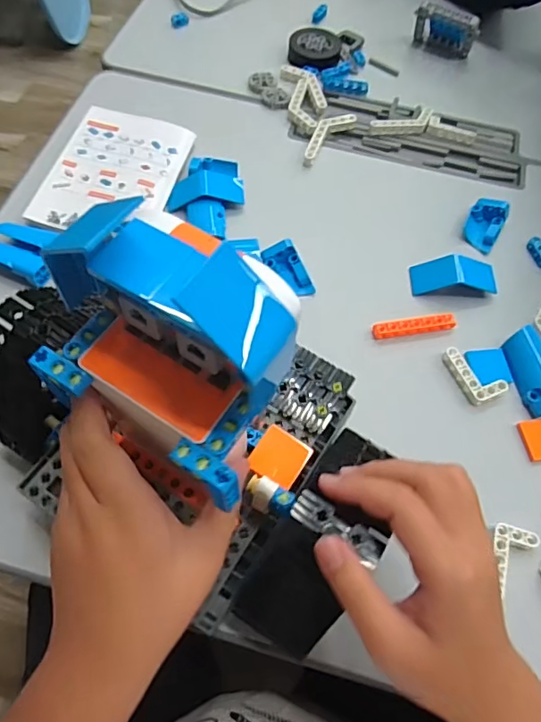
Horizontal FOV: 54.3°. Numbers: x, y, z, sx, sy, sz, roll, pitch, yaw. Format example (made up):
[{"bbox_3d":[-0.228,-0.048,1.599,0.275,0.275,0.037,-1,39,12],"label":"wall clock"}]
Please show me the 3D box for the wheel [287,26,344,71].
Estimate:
[{"bbox_3d":[0.050,-0.351,0.593,0.058,0.017,0.060,1,61,-3],"label":"wheel"}]

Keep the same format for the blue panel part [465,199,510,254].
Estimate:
[{"bbox_3d":[0.199,-0.128,0.489,0.031,0.019,0.051,27,63,11],"label":"blue panel part"}]

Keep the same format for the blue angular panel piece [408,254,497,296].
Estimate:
[{"bbox_3d":[0.160,-0.076,0.461,0.070,0.018,0.032,4,61,-1],"label":"blue angular panel piece"}]

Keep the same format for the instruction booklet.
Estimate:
[{"bbox_3d":[-0.143,-0.176,0.491,0.109,0.004,0.148,16,66,1],"label":"instruction booklet"}]

